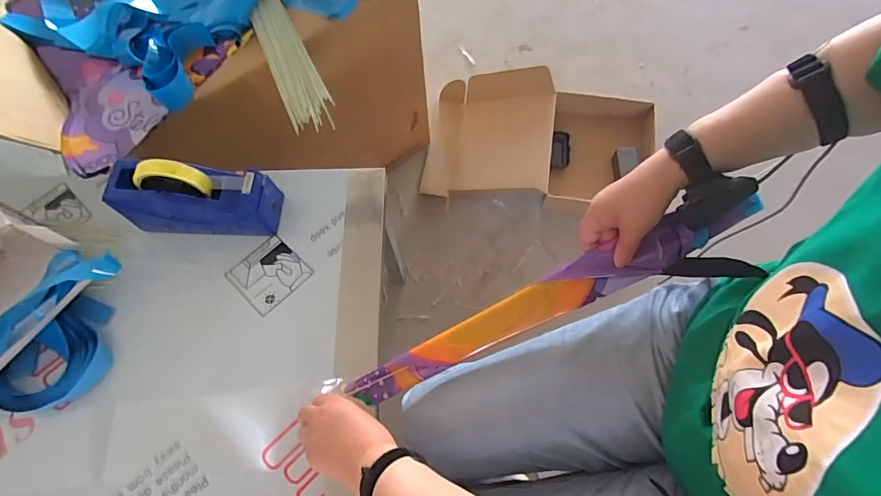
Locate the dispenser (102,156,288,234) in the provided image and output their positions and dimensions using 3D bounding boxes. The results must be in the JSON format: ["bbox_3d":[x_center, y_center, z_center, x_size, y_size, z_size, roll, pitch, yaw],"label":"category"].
[{"bbox_3d":[-0.334,-0.070,0.618,0.201,0.119,0.068,1,68,1],"label":"dispenser"}]

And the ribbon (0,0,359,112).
[{"bbox_3d":[-0.432,-0.387,0.757,0.462,0.066,0.346,-35,71,-12],"label":"ribbon"}]

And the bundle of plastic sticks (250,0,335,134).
[{"bbox_3d":[-0.321,-0.454,0.781,0.069,0.042,0.641,-24,69,-8],"label":"bundle of plastic sticks"}]

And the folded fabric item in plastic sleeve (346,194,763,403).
[{"bbox_3d":[0.115,0.063,0.529,0.496,0.026,0.049,-27,68,9],"label":"folded fabric item in plastic sleeve"}]

